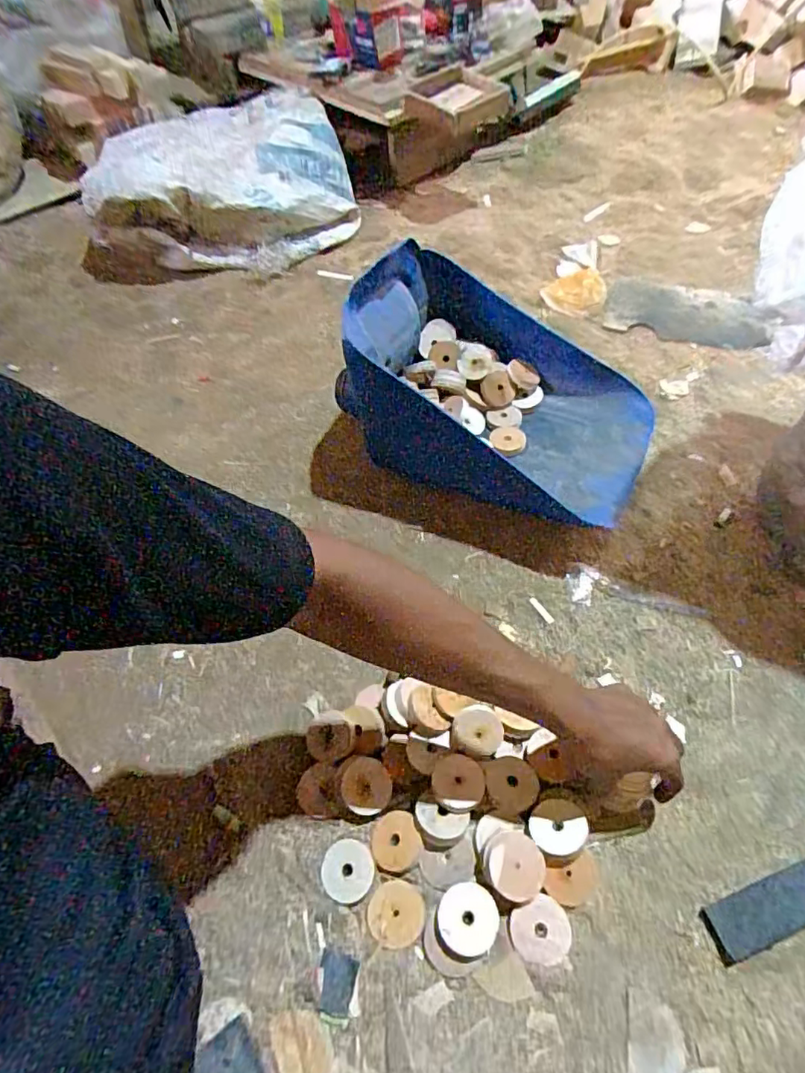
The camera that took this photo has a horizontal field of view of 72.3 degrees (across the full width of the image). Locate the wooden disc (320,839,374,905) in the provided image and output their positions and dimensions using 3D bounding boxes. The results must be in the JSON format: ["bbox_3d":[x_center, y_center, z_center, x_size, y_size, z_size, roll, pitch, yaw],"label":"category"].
[{"bbox_3d":[-0.052,0.316,0.518,0.048,0.005,0.050,0,56,5],"label":"wooden disc"}]

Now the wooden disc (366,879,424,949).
[{"bbox_3d":[-0.006,0.338,0.492,0.051,0.005,0.049,-2,56,3],"label":"wooden disc"}]

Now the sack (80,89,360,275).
[{"bbox_3d":[-0.322,-0.632,1.011,0.485,0.196,0.262,-18,56,-8],"label":"sack"}]

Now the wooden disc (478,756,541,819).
[{"bbox_3d":[0.107,0.244,0.539,0.053,0.005,0.054,-2,56,3],"label":"wooden disc"}]

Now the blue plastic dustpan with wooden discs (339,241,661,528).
[{"bbox_3d":[0.148,-0.213,0.759,0.397,0.210,0.284,14,58,14],"label":"blue plastic dustpan with wooden discs"}]

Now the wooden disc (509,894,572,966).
[{"bbox_3d":[0.121,0.342,0.477,0.051,0.014,0.045,-27,58,-13],"label":"wooden disc"}]

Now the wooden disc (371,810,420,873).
[{"bbox_3d":[-0.006,0.291,0.524,0.045,0.007,0.049,-2,56,3],"label":"wooden disc"}]

